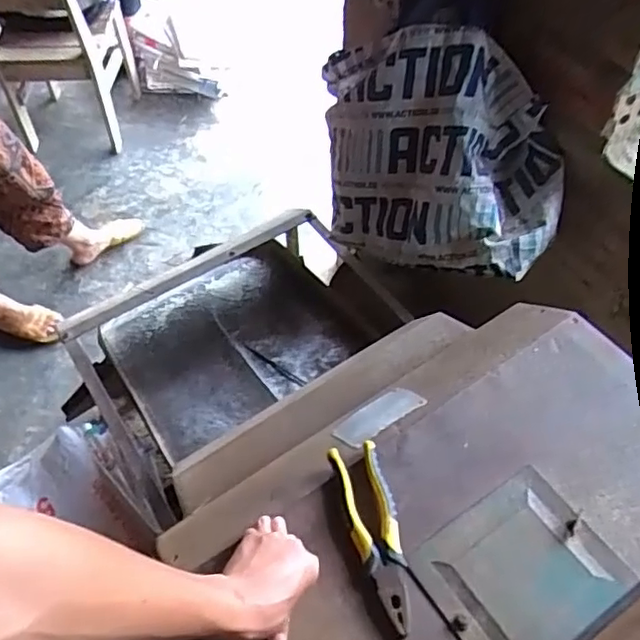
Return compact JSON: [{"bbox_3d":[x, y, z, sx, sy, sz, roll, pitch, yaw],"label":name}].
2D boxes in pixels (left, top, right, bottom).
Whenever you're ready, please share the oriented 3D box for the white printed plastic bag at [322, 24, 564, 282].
[{"bbox_3d":[0.183,-0.279,1.069,0.478,0.348,0.194,27,59,20],"label":"white printed plastic bag"}]

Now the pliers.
[{"bbox_3d":[0.059,0.219,0.636,0.052,0.016,0.188,-12,54,-8],"label":"pliers"}]

